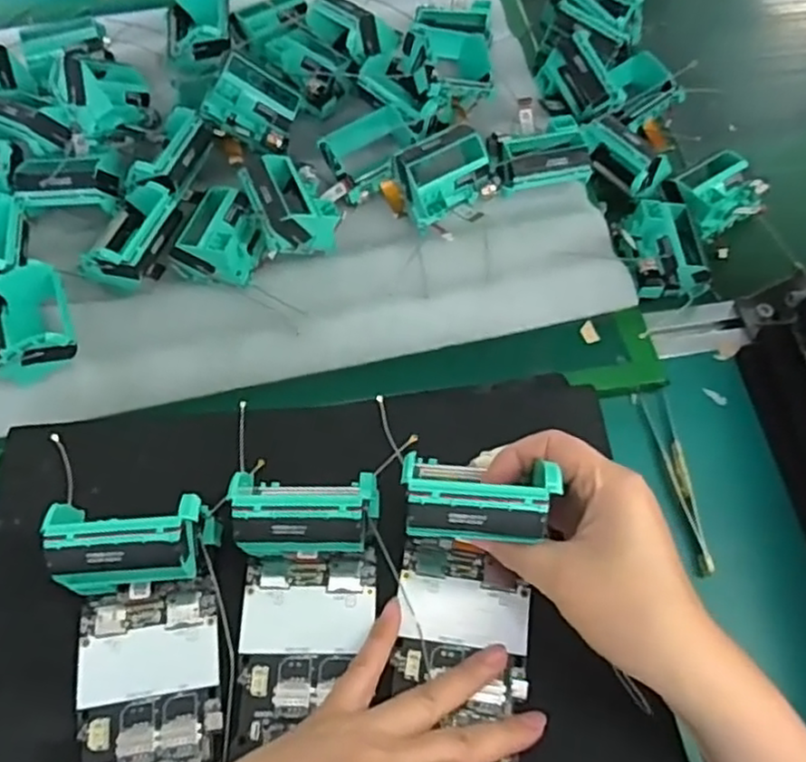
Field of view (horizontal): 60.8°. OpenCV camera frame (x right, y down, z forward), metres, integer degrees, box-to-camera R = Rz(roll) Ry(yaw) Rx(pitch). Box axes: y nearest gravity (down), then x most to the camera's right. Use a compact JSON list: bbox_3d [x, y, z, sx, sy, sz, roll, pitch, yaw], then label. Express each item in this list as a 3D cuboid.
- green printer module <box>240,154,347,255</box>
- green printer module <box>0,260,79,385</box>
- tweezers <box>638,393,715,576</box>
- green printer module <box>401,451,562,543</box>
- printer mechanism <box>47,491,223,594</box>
[{"bbox_3d":[-0.081,-0.131,0.502,0.058,0.042,0.070,-20,64,-11],"label":"green printer module"},{"bbox_3d":[-0.256,-0.036,0.461,0.065,0.040,0.072,-18,64,-10],"label":"green printer module"},{"bbox_3d":[0.187,0.065,0.462,0.019,0.010,0.127,-5,62,-4],"label":"tweezers"},{"bbox_3d":[0.033,0.052,0.299,0.066,0.017,0.031,5,62,3],"label":"green printer module"},{"bbox_3d":[-0.128,0.080,0.329,0.068,0.055,0.034,-4,62,-3],"label":"printer mechanism"}]

